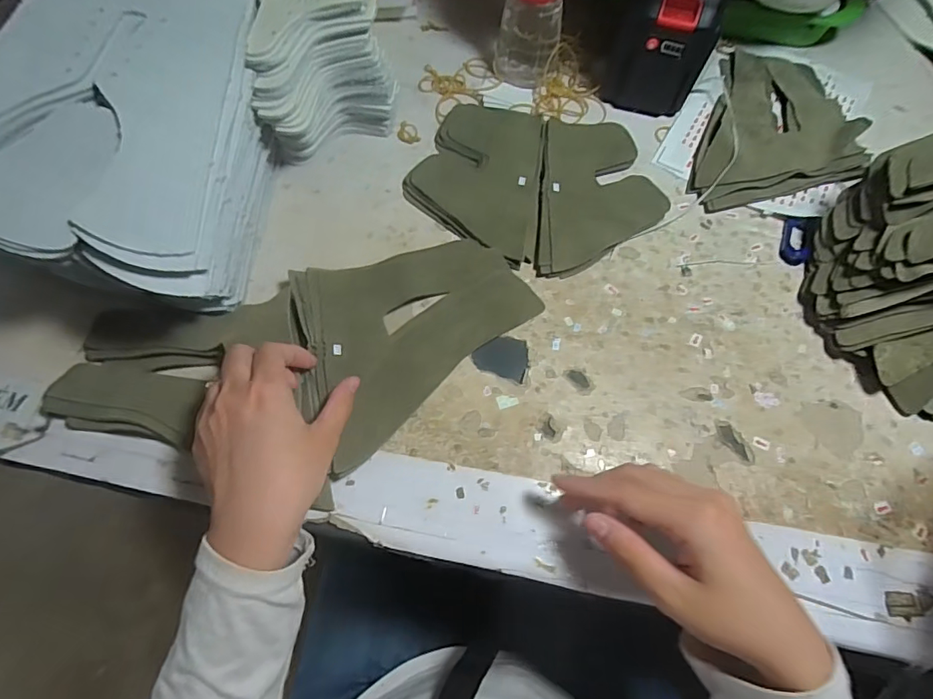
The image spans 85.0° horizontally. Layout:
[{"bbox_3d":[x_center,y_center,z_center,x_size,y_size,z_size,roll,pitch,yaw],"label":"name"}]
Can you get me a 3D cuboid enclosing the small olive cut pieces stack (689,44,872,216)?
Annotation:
[{"bbox_3d":[0.287,-0.198,0.457,0.131,0.030,0.202,21,69,6],"label":"small olive cut pieces stack"}]

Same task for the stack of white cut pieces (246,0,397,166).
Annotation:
[{"bbox_3d":[-0.108,-0.228,0.410,0.095,0.108,0.146,-2,68,-3],"label":"stack of white cut pieces"}]

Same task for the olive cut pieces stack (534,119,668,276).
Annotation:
[{"bbox_3d":[0.113,-0.128,0.429,0.103,0.012,0.153,6,68,0],"label":"olive cut pieces stack"}]

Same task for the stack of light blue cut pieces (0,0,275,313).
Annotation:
[{"bbox_3d":[-0.233,-0.165,0.378,0.209,0.106,0.274,12,68,2],"label":"stack of light blue cut pieces"}]

